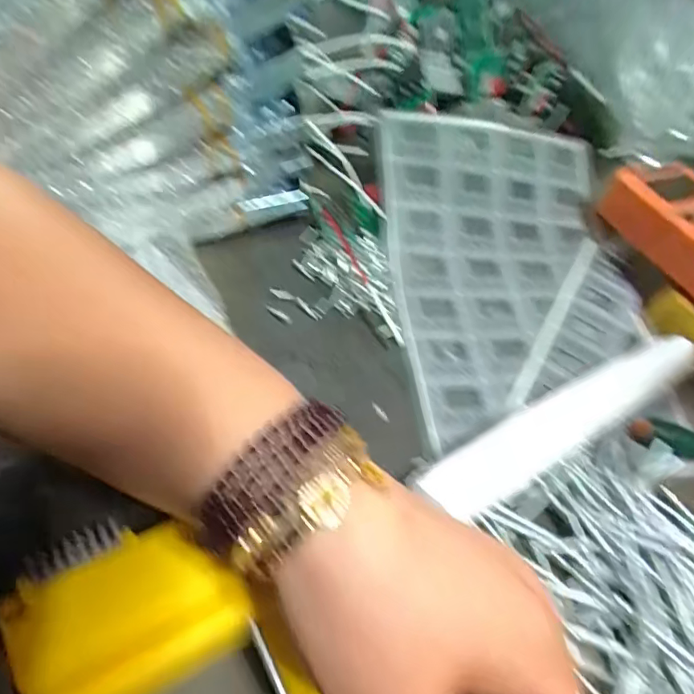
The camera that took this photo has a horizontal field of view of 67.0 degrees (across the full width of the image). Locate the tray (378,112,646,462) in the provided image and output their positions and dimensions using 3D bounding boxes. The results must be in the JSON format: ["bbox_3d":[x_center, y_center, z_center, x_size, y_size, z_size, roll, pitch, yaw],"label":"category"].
[{"bbox_3d":[0.116,-0.057,0.355,0.179,0.029,0.226,-3,70,-17],"label":"tray"}]

